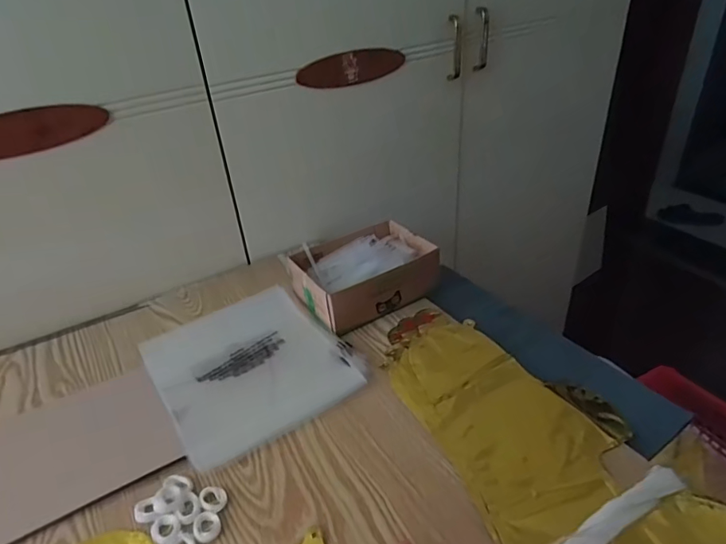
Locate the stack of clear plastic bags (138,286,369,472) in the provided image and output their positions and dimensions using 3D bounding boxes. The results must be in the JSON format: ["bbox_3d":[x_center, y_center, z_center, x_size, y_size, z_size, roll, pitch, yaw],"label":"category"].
[{"bbox_3d":[-0.136,0.110,0.599,0.208,0.021,0.217,-24,38,-26],"label":"stack of clear plastic bags"}]

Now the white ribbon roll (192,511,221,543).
[{"bbox_3d":[-0.139,0.226,0.436,0.023,0.004,0.026,-17,36,-18],"label":"white ribbon roll"}]

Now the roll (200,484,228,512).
[{"bbox_3d":[-0.140,0.212,0.458,0.023,0.006,0.028,-30,42,-33],"label":"roll"}]

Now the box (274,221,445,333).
[{"bbox_3d":[-0.004,-0.002,0.696,0.188,0.059,0.146,-22,37,-24],"label":"box"}]

